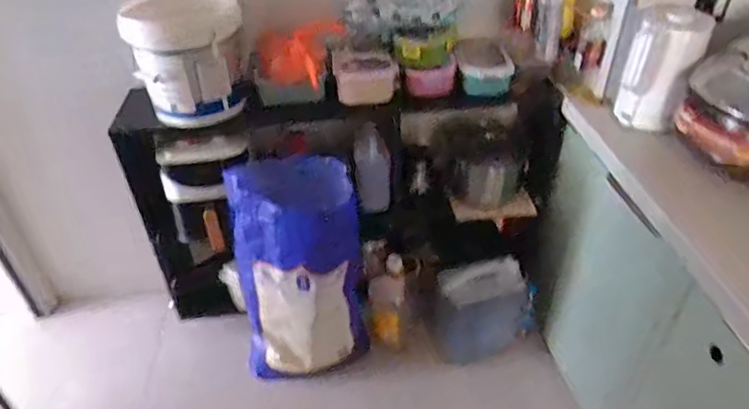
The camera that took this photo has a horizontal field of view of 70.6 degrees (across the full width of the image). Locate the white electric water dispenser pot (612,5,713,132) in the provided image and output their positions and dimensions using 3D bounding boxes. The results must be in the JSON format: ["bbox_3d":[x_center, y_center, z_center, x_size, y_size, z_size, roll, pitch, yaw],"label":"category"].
[{"bbox_3d":[0.621,-0.295,1.153,0.140,0.235,0.188,18,42,23],"label":"white electric water dispenser pot"}]

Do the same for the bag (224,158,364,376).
[{"bbox_3d":[-0.213,0.230,1.491,0.352,0.670,0.215,7,39,10],"label":"bag"}]

